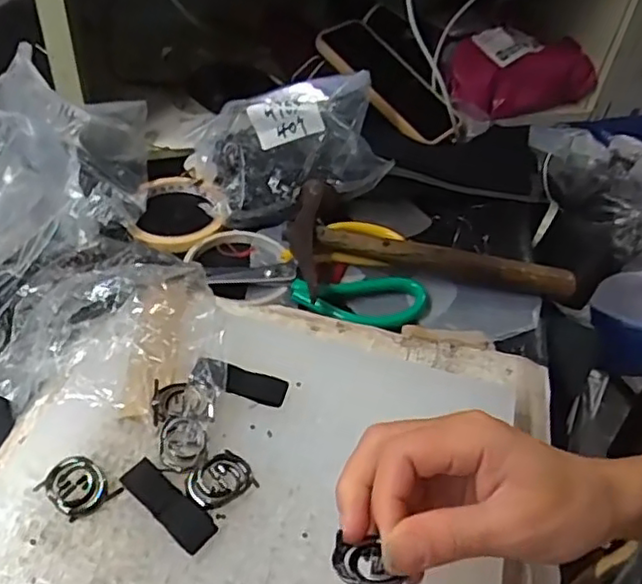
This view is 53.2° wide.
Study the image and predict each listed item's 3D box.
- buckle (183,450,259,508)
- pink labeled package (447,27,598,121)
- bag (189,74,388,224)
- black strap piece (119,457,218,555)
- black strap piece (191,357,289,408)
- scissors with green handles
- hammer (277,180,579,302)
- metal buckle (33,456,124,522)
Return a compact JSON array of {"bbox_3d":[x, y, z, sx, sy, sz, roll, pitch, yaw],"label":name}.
[{"bbox_3d":[-0.053,0.098,0.336,0.034,0.005,0.026,-23,52,-26],"label":"buckle"},{"bbox_3d":[0.216,-0.240,0.705,0.172,0.069,0.066,-16,49,-21],"label":"pink labeled package"},{"bbox_3d":[-0.030,-0.134,0.568,0.159,0.077,0.121,-11,48,-18],"label":"bag"},{"bbox_3d":[-0.077,0.107,0.324,0.056,0.007,0.018,34,51,25],"label":"black strap piece"},{"bbox_3d":[-0.048,0.053,0.380,0.055,0.004,0.019,18,50,-1],"label":"black strap piece"},{"bbox_3d":[-0.002,0.002,0.494,0.170,0.012,0.054,8,45,1],"label":"scissors with green handles"},{"bbox_3d":[0.088,-0.030,0.514,0.229,0.024,0.103,11,45,4],"label":"hammer"},{"bbox_3d":[-0.124,0.098,0.326,0.034,0.009,0.027,30,49,22],"label":"metal buckle"}]

